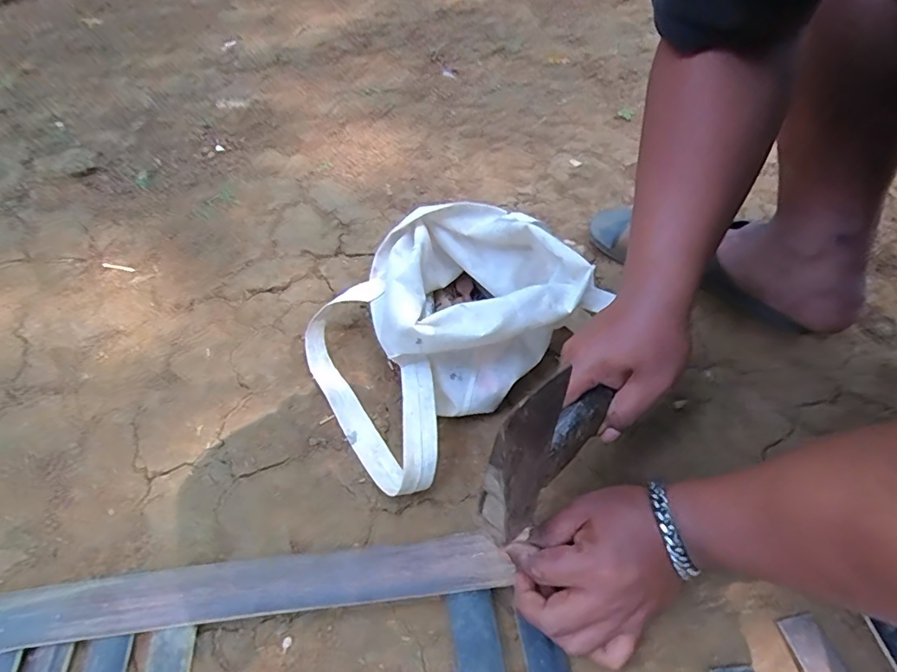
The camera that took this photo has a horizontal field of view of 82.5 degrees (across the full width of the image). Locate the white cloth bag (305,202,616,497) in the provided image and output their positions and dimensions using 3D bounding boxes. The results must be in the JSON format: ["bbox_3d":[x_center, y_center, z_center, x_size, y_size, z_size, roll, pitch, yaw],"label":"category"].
[{"bbox_3d":[-0.012,-0.017,0.501,0.263,0.117,0.203,-37,59,-26],"label":"white cloth bag"}]

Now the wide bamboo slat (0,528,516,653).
[{"bbox_3d":[-0.178,0.193,0.389,0.441,0.016,0.047,-6,50,-4],"label":"wide bamboo slat"}]

